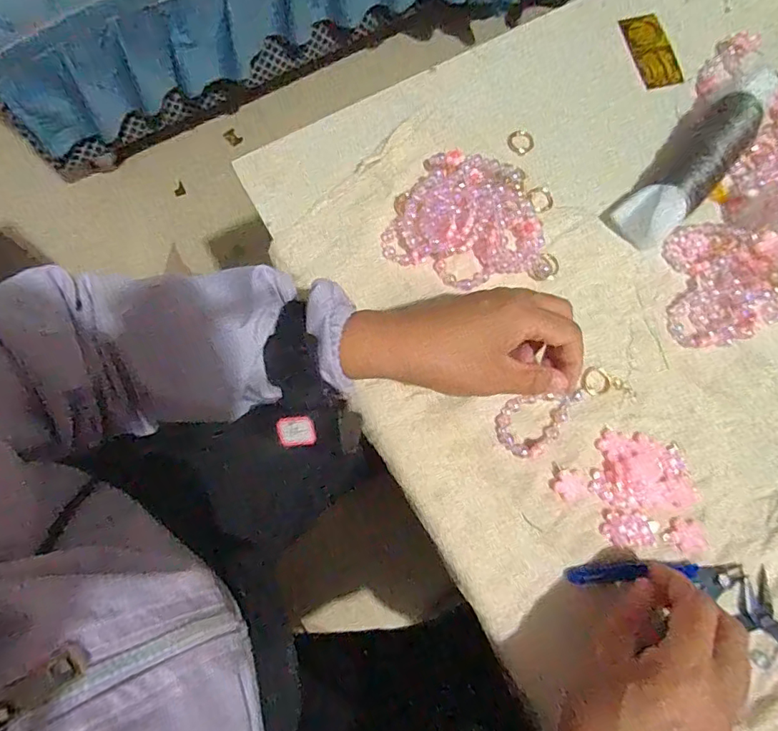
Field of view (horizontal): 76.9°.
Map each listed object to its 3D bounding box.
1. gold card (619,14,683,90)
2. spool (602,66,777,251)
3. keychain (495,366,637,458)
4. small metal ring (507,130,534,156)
[{"bbox_3d":[0.250,-0.300,0.466,0.040,0.004,0.079,-15,77,-3],"label":"gold card"},{"bbox_3d":[0.263,-0.173,0.415,0.048,0.039,0.177,44,81,10],"label":"spool"},{"bbox_3d":[0.136,0.033,0.379,0.111,0.005,0.044,-25,77,-8],"label":"keychain"},{"bbox_3d":[0.119,-0.201,0.442,0.023,0.007,0.021,0,76,1],"label":"small metal ring"}]

